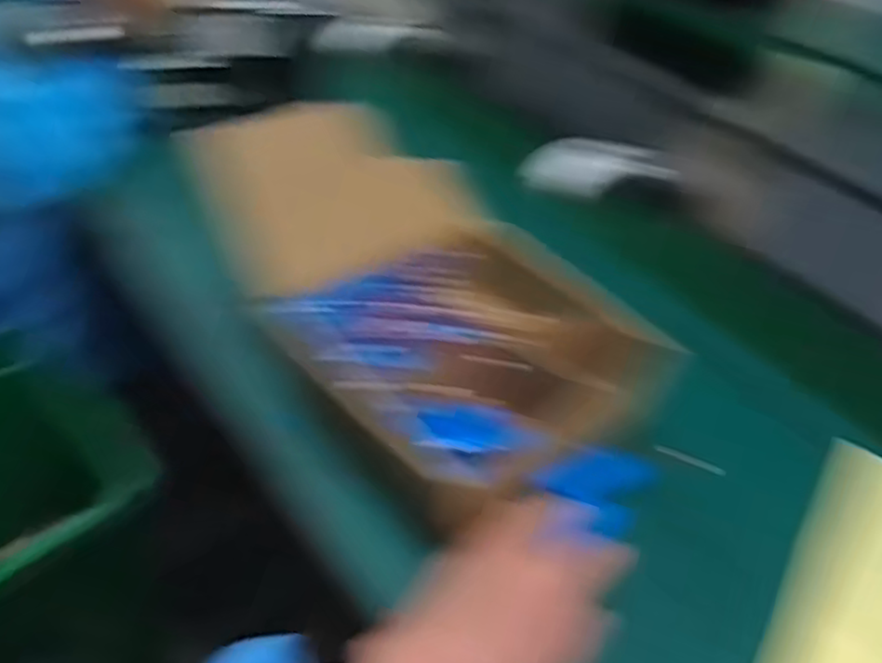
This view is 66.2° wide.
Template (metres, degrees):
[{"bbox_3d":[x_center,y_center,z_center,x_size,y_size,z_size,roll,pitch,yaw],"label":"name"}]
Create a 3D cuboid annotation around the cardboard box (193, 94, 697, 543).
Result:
[{"bbox_3d":[-0.009,-0.041,0.491,0.214,0.124,0.308,-24,51,-29],"label":"cardboard box"}]

